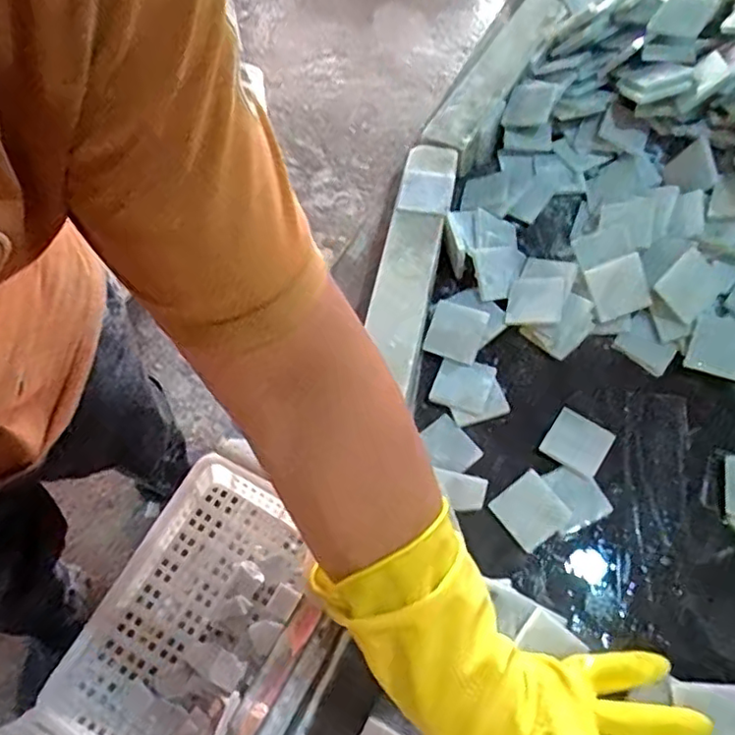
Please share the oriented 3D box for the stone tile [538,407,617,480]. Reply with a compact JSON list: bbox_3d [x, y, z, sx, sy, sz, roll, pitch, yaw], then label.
[{"bbox_3d":[0.179,0.063,0.529,0.049,0.010,0.048,31,65,19],"label":"stone tile"}]

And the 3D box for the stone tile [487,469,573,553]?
[{"bbox_3d":[0.137,0.120,0.522,0.051,0.004,0.052,-39,70,-3],"label":"stone tile"}]

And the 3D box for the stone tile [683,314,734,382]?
[{"bbox_3d":[0.313,-0.017,0.549,0.049,0.006,0.051,20,101,27],"label":"stone tile"}]

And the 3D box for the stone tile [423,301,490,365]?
[{"bbox_3d":[0.081,-0.032,0.572,0.051,0.004,0.049,20,96,23],"label":"stone tile"}]

